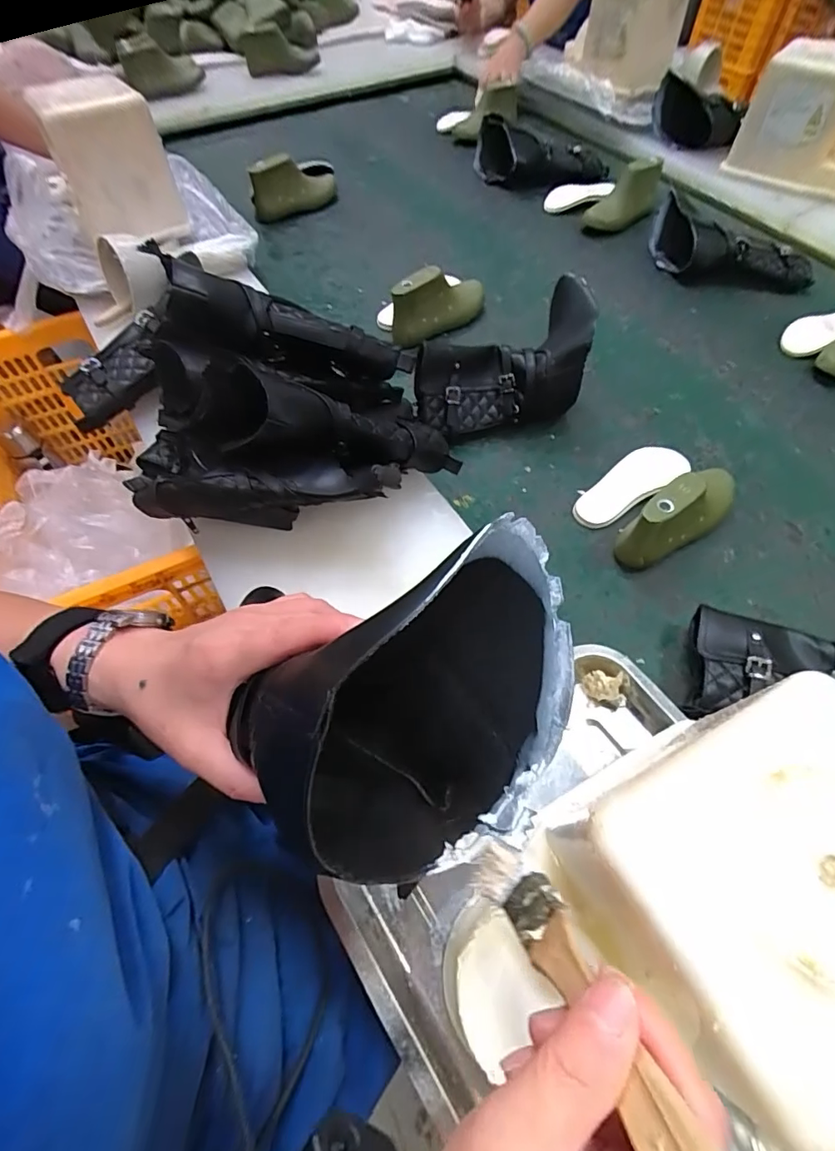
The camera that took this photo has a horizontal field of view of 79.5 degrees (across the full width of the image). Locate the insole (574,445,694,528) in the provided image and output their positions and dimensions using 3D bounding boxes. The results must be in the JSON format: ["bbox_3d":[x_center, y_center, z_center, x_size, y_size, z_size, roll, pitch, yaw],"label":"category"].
[{"bbox_3d":[0.255,-0.110,0.601,0.167,0.014,0.058,-32,63,-17],"label":"insole"}]

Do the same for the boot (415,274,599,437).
[{"bbox_3d":[0.106,-0.242,0.609,0.217,0.140,0.101,-27,62,-14],"label":"boot"}]

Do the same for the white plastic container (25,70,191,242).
[{"bbox_3d":[-0.416,-0.568,0.696,0.137,0.157,0.088,-13,61,-7],"label":"white plastic container"}]

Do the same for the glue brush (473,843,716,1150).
[{"bbox_3d":[0.053,0.136,0.154,0.022,0.139,0.016,-20,102,-11],"label":"glue brush"}]

